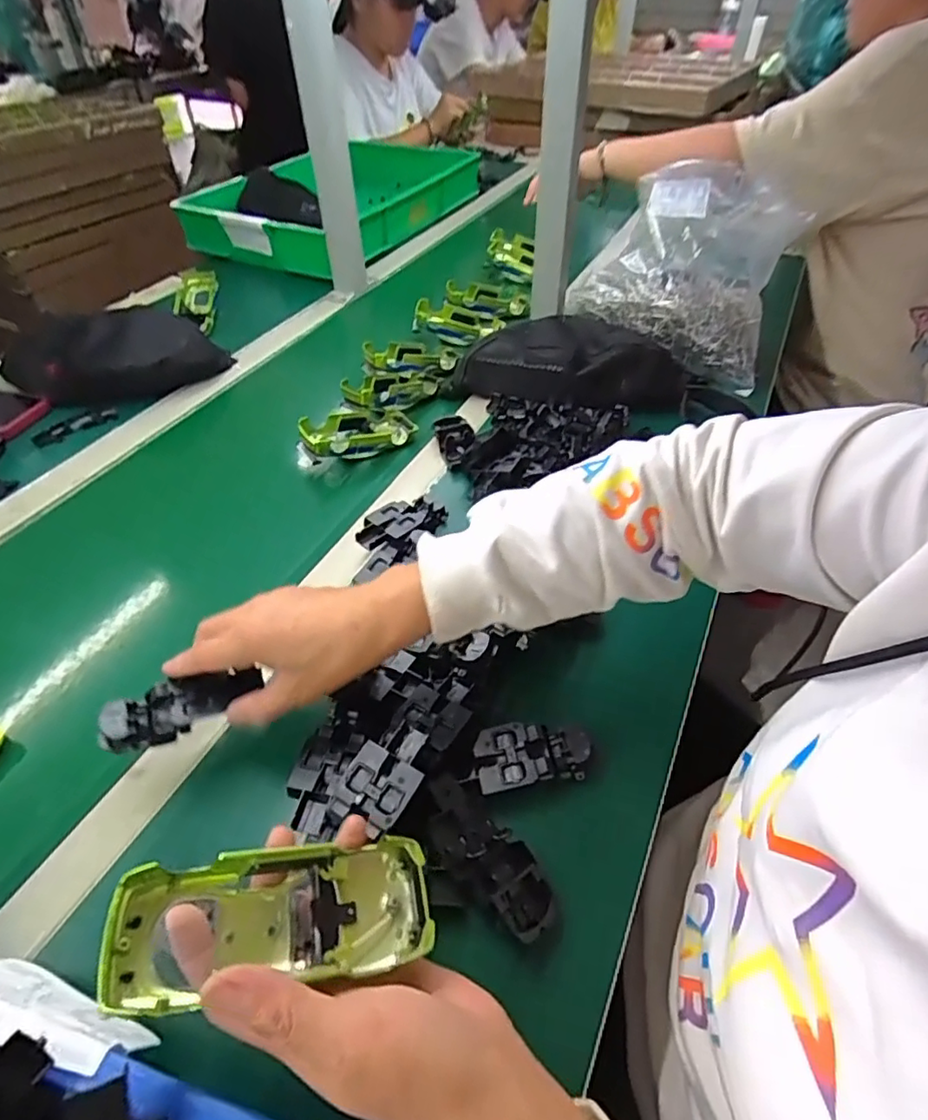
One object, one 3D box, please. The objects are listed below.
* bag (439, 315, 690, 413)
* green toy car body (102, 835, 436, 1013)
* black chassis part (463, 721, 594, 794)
[{"bbox_3d":[0.125,-0.248,0.717,0.297,0.055,0.138,3,46,3],"label":"bag"},{"bbox_3d":[-0.082,0.161,0.260,0.131,0.035,0.052,5,43,-18],"label":"green toy car body"},{"bbox_3d":[0.044,0.132,0.393,0.081,0.017,0.043,-6,46,-6],"label":"black chassis part"}]

